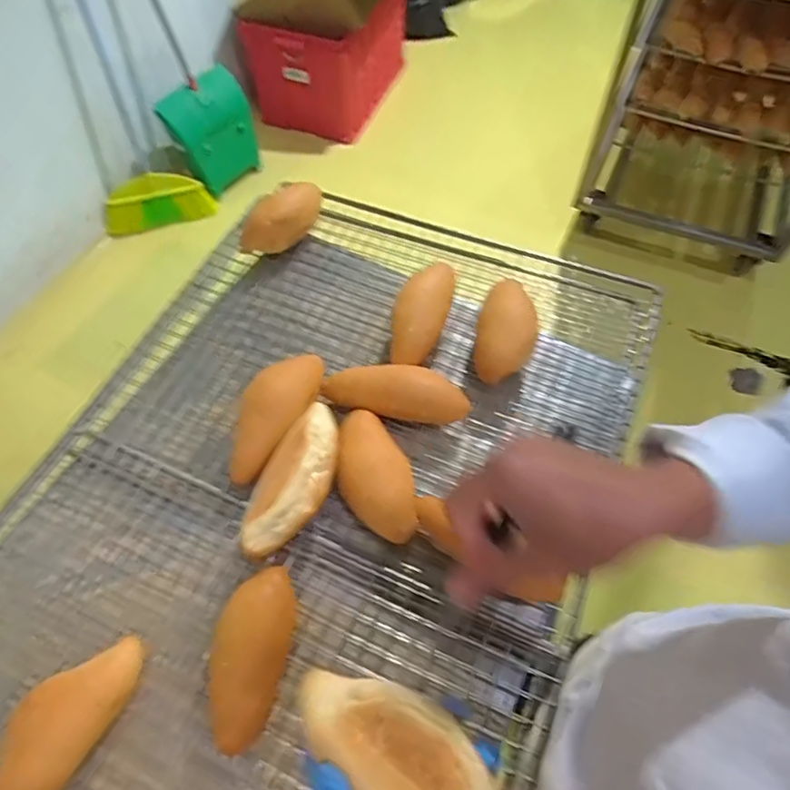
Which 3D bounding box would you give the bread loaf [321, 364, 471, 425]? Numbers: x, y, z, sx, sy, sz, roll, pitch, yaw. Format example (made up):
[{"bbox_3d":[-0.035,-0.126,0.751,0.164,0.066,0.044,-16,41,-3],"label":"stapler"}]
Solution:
[{"bbox_3d":[0.001,0.000,0.610,0.156,0.056,0.051,5,59,4],"label":"bread loaf"}]

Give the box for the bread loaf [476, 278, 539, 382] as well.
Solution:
[{"bbox_3d":[0.129,-0.077,0.658,0.067,0.053,0.132,10,60,7],"label":"bread loaf"}]

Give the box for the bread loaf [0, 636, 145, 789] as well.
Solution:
[{"bbox_3d":[-0.264,0.262,0.456,0.060,0.060,0.144,24,62,15],"label":"bread loaf"}]

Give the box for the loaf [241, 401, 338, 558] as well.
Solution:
[{"bbox_3d":[-0.095,0.085,0.556,0.071,0.063,0.161,24,62,15],"label":"loaf"}]

